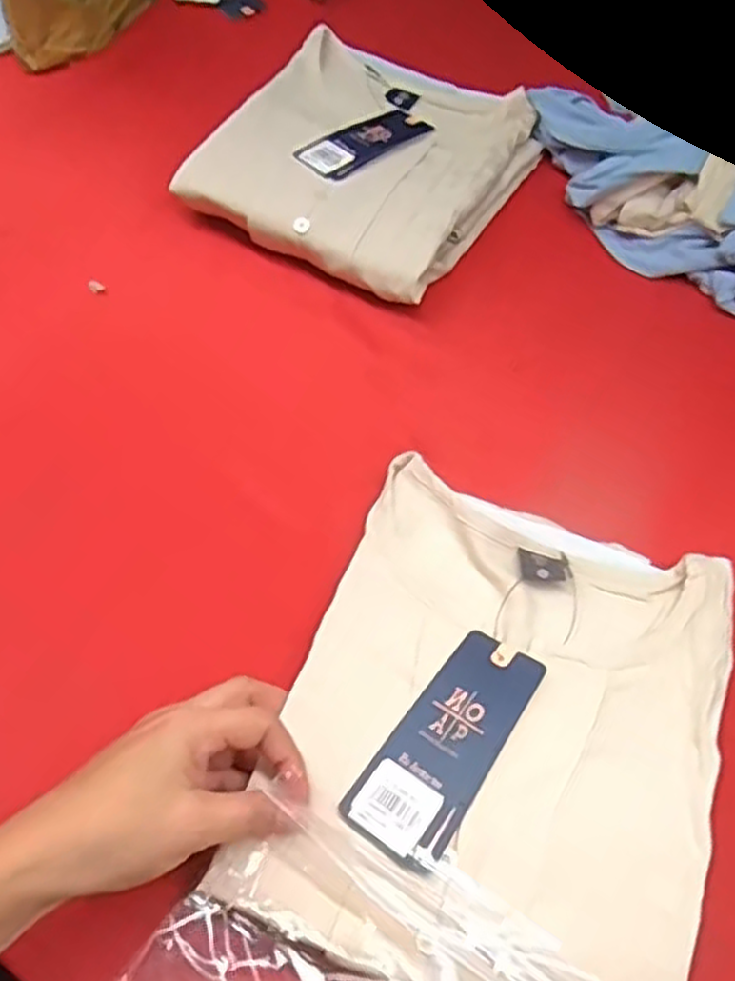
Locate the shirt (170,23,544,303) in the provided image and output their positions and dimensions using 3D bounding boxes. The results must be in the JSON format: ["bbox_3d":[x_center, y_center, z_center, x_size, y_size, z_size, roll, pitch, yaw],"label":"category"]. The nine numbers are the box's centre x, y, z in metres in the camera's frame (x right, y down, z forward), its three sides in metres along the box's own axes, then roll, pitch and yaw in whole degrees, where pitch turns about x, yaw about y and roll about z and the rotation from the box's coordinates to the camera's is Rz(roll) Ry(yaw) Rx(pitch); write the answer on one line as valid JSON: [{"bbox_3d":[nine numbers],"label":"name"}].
[{"bbox_3d":[-0.001,-0.278,0.627,0.233,0.040,0.258,26,58,11],"label":"shirt"}]

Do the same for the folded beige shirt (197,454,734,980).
[{"bbox_3d":[0.066,0.112,0.380,0.203,0.043,0.255,20,63,11],"label":"folded beige shirt"}]

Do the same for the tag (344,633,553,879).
[{"bbox_3d":[0.040,0.122,0.371,0.049,0.004,0.119,27,56,24],"label":"tag"}]

